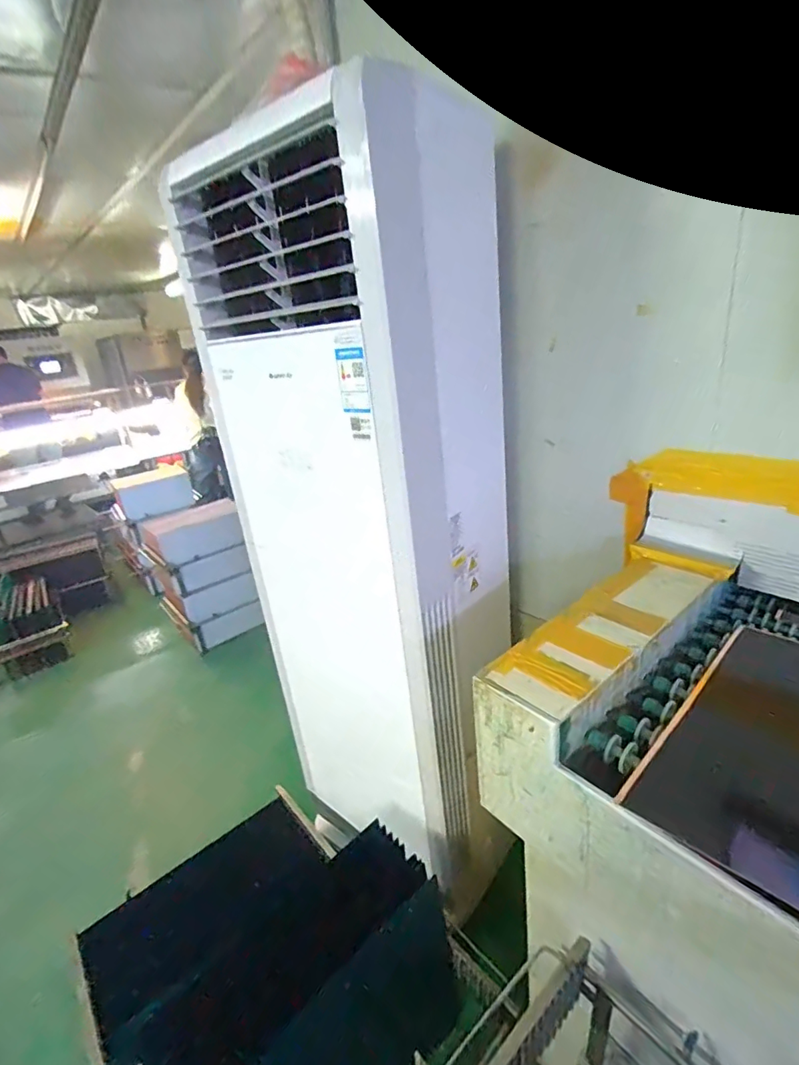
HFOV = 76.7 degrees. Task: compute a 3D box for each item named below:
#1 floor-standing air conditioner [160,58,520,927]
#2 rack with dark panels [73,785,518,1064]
[{"bbox_3d":[-0.027,0.037,1.345,0.555,1.720,0.669,-26,29,-37],"label":"floor-standing air conditioner"},{"bbox_3d":[-0.304,1.002,1.163,0.844,0.353,0.638,14,30,39],"label":"rack with dark panels"}]

